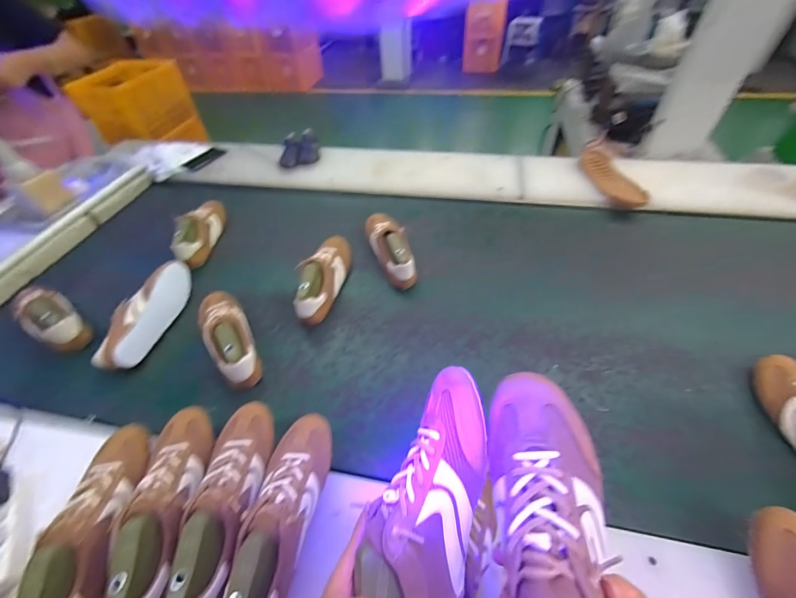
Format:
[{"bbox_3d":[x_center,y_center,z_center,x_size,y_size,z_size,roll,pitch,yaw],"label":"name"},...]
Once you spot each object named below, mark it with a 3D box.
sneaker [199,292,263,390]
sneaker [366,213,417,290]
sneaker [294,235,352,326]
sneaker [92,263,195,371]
[{"bbox_3d":[-0.377,0.075,0.750,0.093,0.089,0.266,-30,54,-20],"label":"sneaker"},{"bbox_3d":[-0.025,-0.155,0.917,0.089,0.099,0.282,-14,50,-8],"label":"sneaker"},{"bbox_3d":[-0.187,-0.070,0.857,0.086,0.091,0.285,8,51,10],"label":"sneaker"},{"bbox_3d":[-0.598,0.030,0.806,0.094,0.083,0.291,4,50,7],"label":"sneaker"}]

